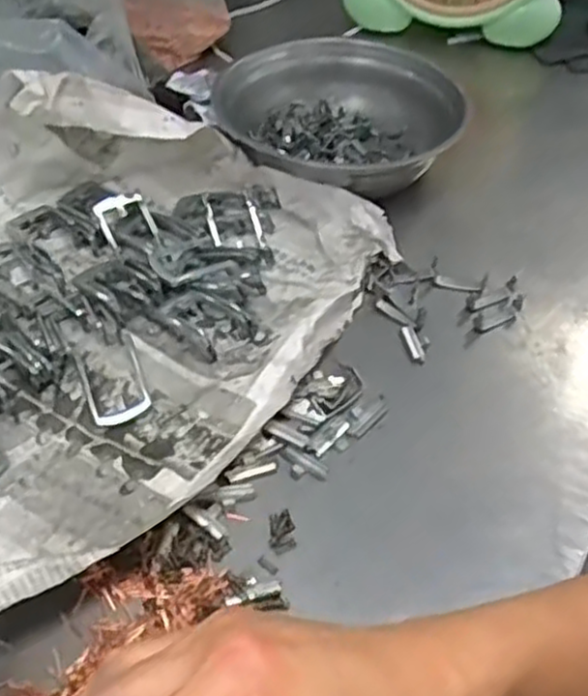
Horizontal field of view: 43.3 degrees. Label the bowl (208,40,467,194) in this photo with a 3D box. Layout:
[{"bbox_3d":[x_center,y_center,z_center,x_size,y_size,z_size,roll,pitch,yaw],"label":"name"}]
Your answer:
[{"bbox_3d":[0.035,-0.183,0.600,0.167,0.069,0.143,-27,54,-25],"label":"bowl"}]

